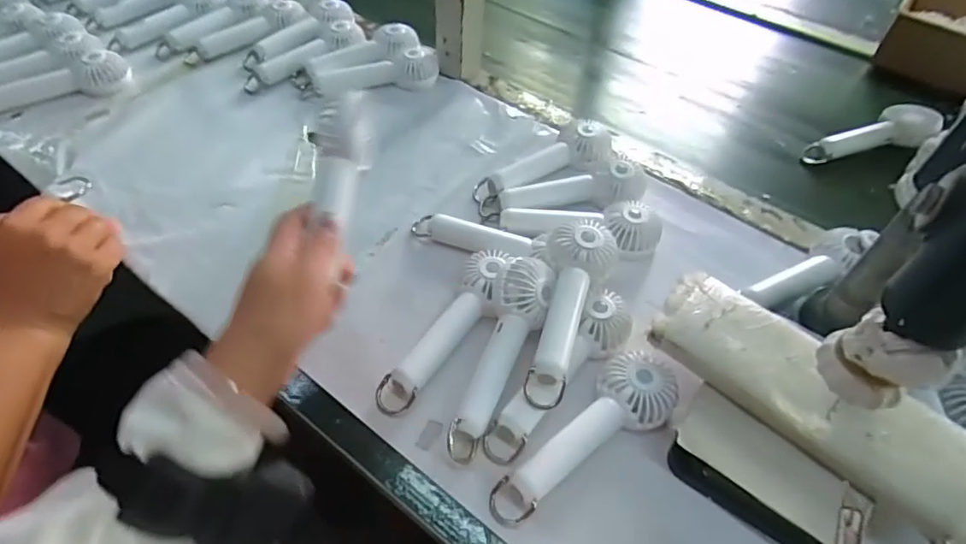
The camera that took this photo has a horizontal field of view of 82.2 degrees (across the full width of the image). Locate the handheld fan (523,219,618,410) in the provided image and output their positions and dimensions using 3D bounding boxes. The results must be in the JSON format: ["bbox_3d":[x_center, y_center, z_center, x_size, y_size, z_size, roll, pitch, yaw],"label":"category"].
[{"bbox_3d":[0.068,0.029,0.422,0.057,0.045,0.153,14,51,7],"label":"handheld fan"}]

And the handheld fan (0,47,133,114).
[{"bbox_3d":[-0.484,-0.208,0.613,0.165,0.033,0.042,-22,55,-21],"label":"handheld fan"}]

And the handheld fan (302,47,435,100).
[{"bbox_3d":[-0.130,-0.234,0.652,0.157,0.034,0.045,-10,52,-12],"label":"handheld fan"}]

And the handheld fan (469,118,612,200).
[{"bbox_3d":[0.064,-0.113,0.566,0.163,0.035,0.055,-23,56,-22],"label":"handheld fan"}]

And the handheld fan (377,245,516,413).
[{"bbox_3d":[-0.024,0.044,0.437,0.044,0.046,0.154,26,53,16],"label":"handheld fan"}]

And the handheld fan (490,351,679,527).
[{"bbox_3d":[0.078,0.115,0.388,0.055,0.040,0.164,39,58,25],"label":"handheld fan"}]

